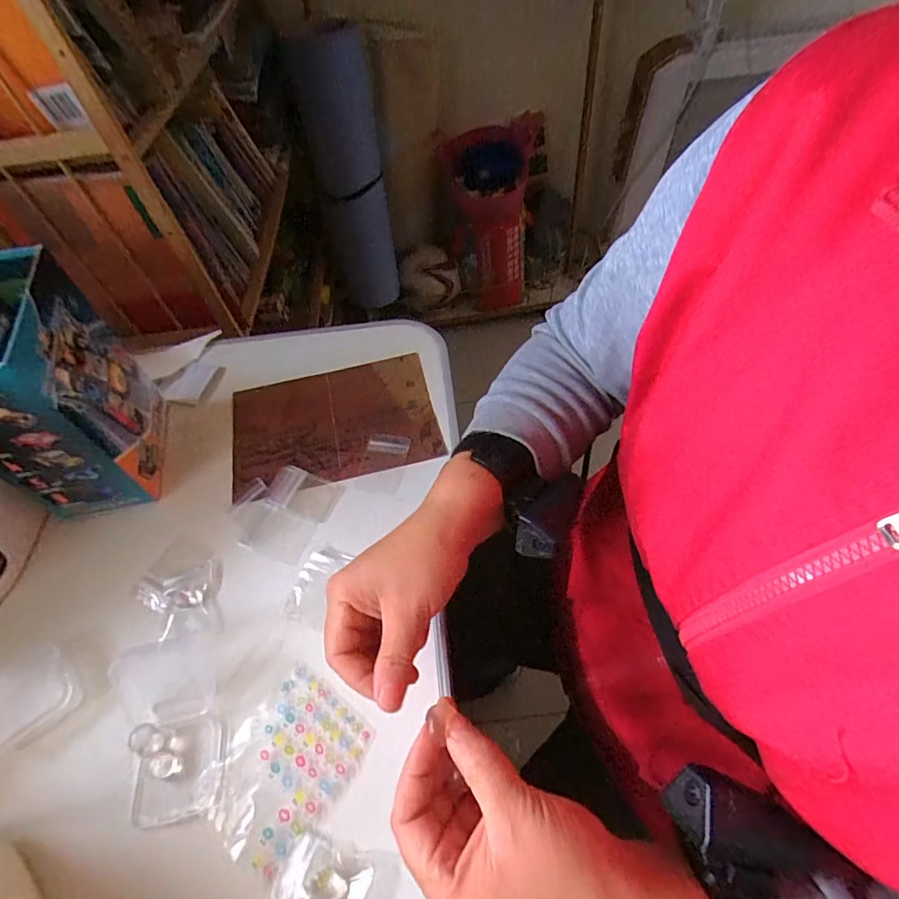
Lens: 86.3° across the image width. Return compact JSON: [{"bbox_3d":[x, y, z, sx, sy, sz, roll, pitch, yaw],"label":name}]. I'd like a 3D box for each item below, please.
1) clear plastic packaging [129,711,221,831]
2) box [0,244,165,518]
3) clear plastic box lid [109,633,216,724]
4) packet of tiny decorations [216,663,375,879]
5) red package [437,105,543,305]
[{"bbox_3d":[-0.177,0.206,0.313,0.051,0.021,0.057,-13,56,-6],"label":"clear plastic packaging"},{"bbox_3d":[-0.313,-0.041,0.387,0.082,0.175,0.127,-14,56,-3],"label":"box"},{"bbox_3d":[-0.205,0.164,0.345,0.071,0.005,0.055,-11,56,-5],"label":"clear plastic box lid"},{"bbox_3d":[-0.107,0.205,0.313,0.077,0.004,0.097,30,62,21],"label":"packet of tiny decorations"},{"bbox_3d":[0.129,-0.714,1.491,0.249,0.501,0.221,4,57,9],"label":"red package"}]

